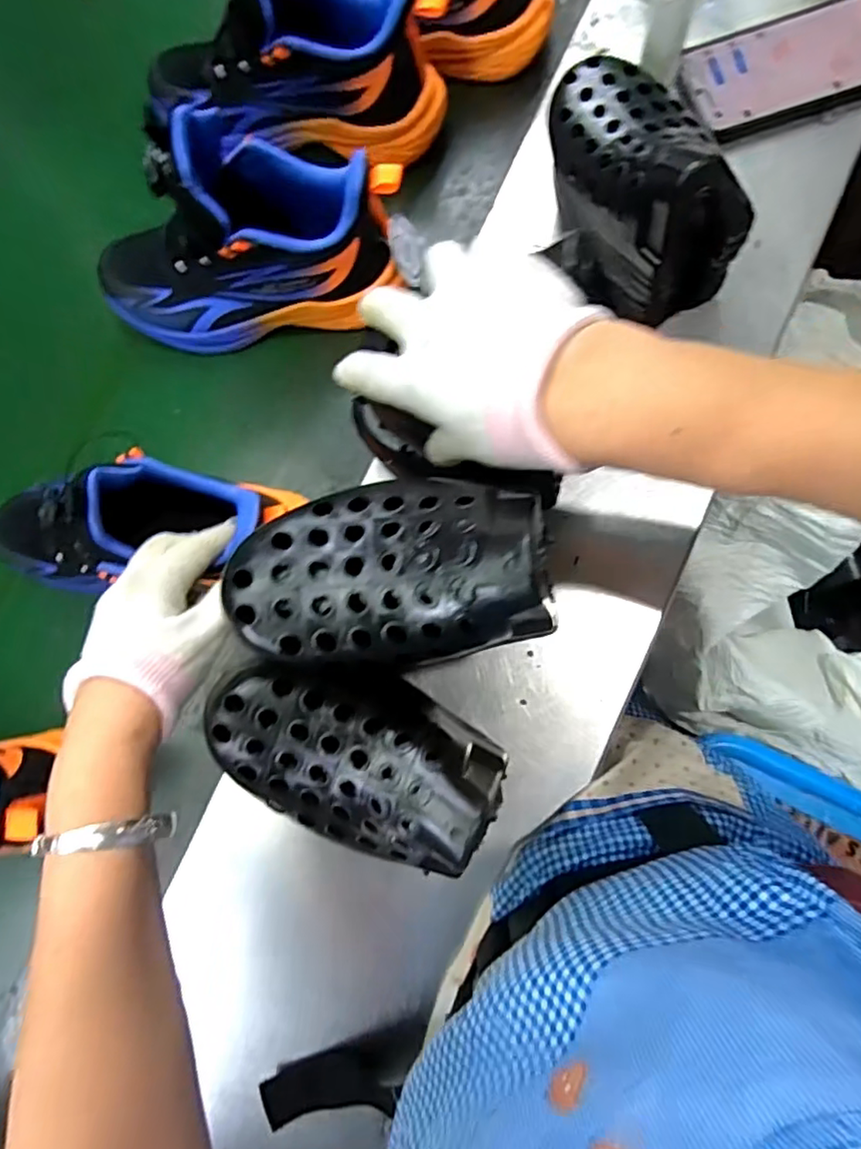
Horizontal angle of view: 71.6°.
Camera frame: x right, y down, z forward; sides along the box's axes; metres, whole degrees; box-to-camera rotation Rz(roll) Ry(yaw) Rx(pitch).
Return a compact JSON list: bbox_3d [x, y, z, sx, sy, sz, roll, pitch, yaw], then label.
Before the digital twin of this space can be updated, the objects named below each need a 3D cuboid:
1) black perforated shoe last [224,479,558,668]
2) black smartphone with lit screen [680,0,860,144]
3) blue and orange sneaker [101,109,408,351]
[{"bbox_3d":[-0.020,-0.004,0.248,0.131,0.049,0.081,-9,82,3],"label":"black perforated shoe last"},{"bbox_3d":[0.280,-0.393,0.455,0.168,0.012,0.087,-18,81,2],"label":"black smartphone with lit screen"},{"bbox_3d":[-0.143,-0.241,0.423,0.243,0.123,0.094,-5,82,4],"label":"blue and orange sneaker"}]

